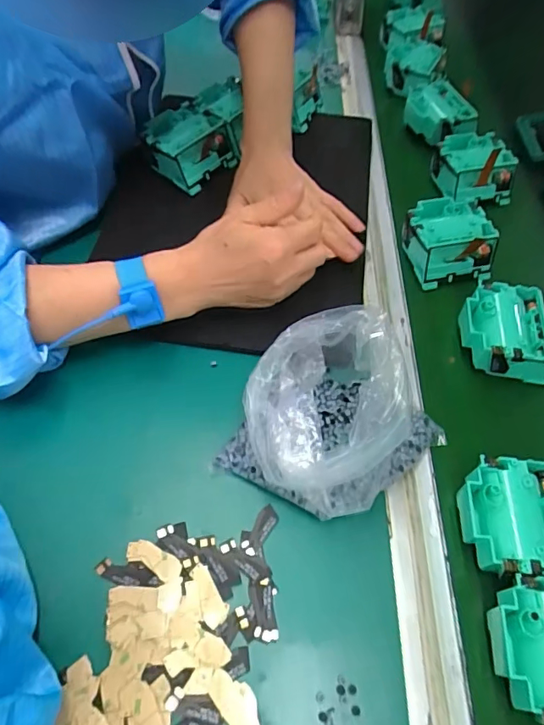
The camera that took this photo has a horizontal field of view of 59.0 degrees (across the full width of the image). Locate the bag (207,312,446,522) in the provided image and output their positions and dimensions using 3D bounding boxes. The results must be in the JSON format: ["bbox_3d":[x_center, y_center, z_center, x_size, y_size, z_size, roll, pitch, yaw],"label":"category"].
[{"bbox_3d":[0.043,0.033,0.316,0.127,0.113,0.118,33,66,17],"label":"bag"}]

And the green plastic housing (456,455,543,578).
[{"bbox_3d":[0.164,0.106,0.327,0.067,0.035,0.073,0,61,0],"label":"green plastic housing"}]

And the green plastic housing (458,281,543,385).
[{"bbox_3d":[0.197,-0.024,0.418,0.069,0.048,0.079,6,61,3],"label":"green plastic housing"}]

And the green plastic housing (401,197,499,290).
[{"bbox_3d":[0.171,-0.122,0.469,0.076,0.043,0.080,-11,61,-7],"label":"green plastic housing"}]

